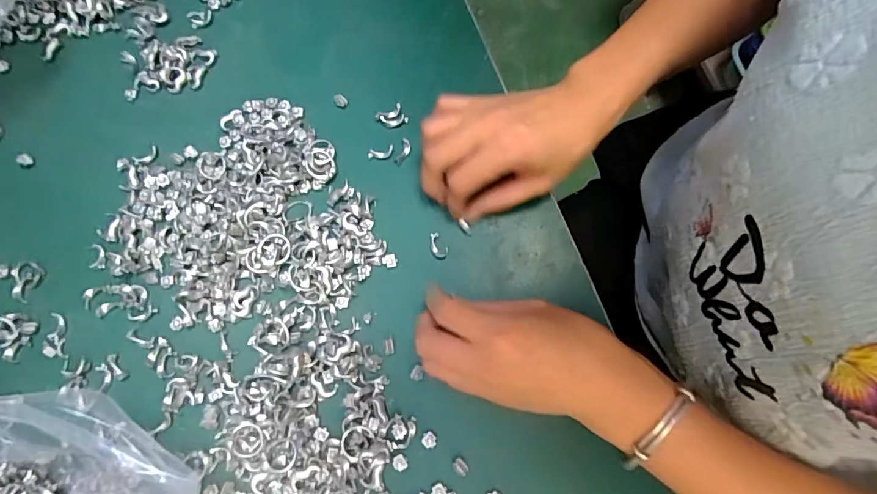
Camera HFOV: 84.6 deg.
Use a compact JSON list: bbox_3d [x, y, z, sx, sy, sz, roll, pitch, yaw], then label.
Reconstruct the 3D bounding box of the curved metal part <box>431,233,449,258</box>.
[{"bbox_3d":[-0.001,-0.001,0.341,0.011,0.004,0.019,-33,77,-7],"label":"curved metal part"}]

